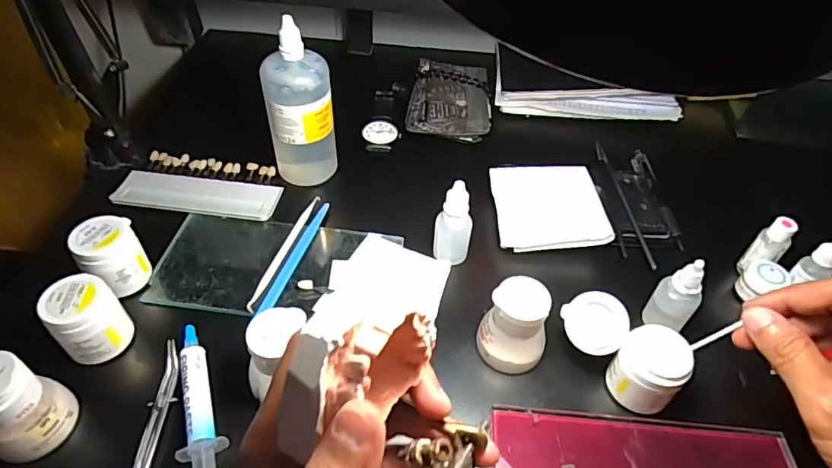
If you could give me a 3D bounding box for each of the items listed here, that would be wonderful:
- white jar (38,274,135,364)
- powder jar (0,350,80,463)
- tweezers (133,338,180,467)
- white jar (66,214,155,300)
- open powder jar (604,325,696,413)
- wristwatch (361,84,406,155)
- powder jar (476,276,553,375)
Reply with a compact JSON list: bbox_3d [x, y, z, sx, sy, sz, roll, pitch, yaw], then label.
[{"bbox_3d":[-0.234,0.061,0.367,0.041,0.054,0.043,1,48,-1],"label":"white jar"},{"bbox_3d":[-0.246,0.106,0.316,0.038,0.062,0.046,15,49,11],"label":"powder jar"},{"bbox_3d":[-0.172,0.136,0.330,0.017,0.015,0.141,-2,48,-4],"label":"tweezers"},{"bbox_3d":[-0.237,0.019,0.405,0.043,0.053,0.045,1,48,-1],"label":"white jar"},{"bbox_3d":[0.162,0.094,0.360,0.044,0.045,0.043,1,48,-1],"label":"open powder jar"},{"bbox_3d":[-0.035,-0.140,0.575,0.038,0.015,0.154,2,48,-1],"label":"wristwatch"},{"bbox_3d":[0.072,0.066,0.370,0.043,0.056,0.042,1,48,-1],"label":"powder jar"}]

